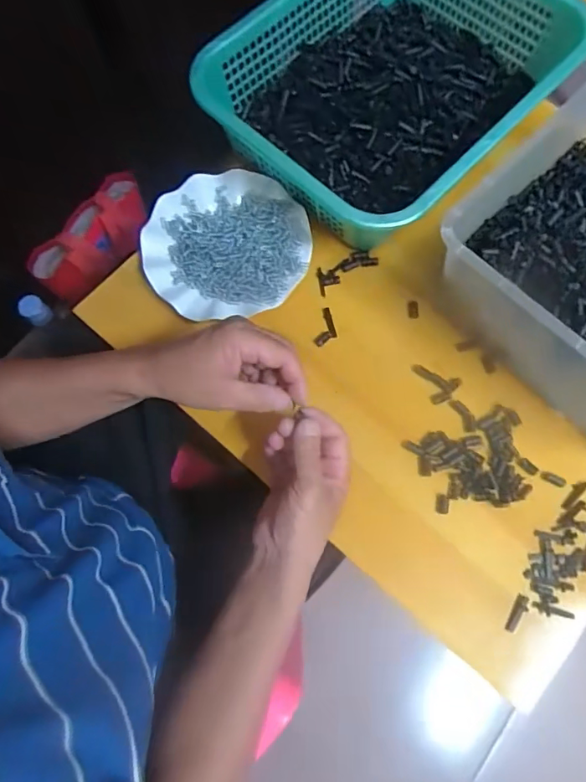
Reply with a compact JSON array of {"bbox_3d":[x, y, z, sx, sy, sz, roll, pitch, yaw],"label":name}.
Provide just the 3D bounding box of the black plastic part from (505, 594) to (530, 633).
[{"bbox_3d":[0.209,0.207,0.466,0.011,0.006,0.036,26,75,7],"label":"black plastic part"}]

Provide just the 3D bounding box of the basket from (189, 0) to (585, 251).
[{"bbox_3d":[0.115,-0.356,0.568,0.292,0.088,0.404,42,78,11],"label":"basket"}]

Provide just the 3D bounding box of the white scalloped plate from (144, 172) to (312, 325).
[{"bbox_3d":[-0.074,-0.164,0.563,0.177,0.023,0.175,-5,74,-2],"label":"white scalloped plate"}]

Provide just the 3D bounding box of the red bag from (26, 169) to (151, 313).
[{"bbox_3d":[-0.356,-0.279,0.918,0.090,0.086,0.257,35,77,9],"label":"red bag"}]

